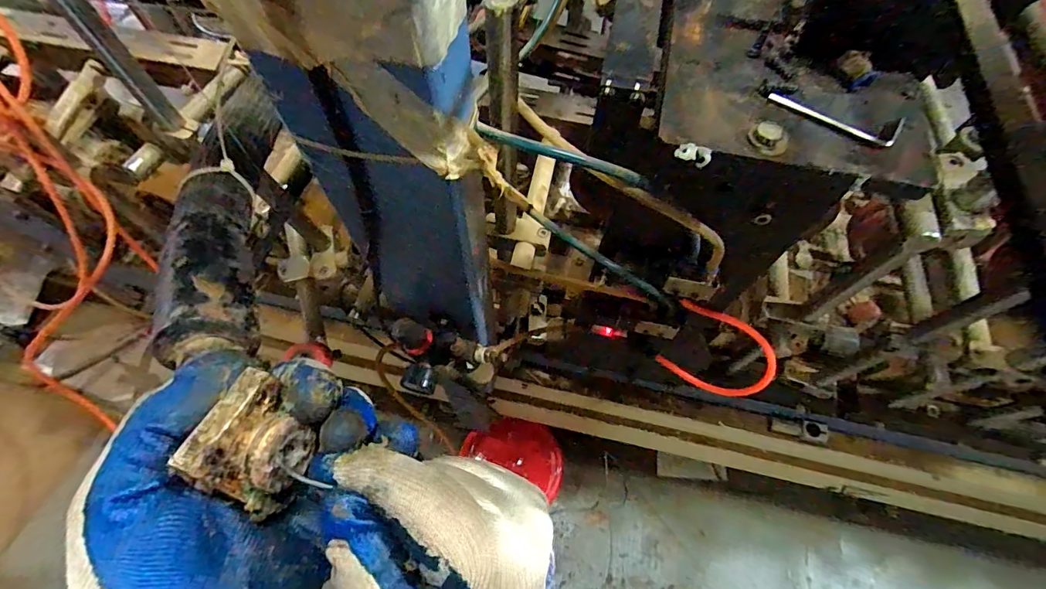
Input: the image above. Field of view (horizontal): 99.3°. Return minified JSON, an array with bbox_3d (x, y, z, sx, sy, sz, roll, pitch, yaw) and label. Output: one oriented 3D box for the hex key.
[{"bbox_3d":[0.188,-0.109,0.270,0.076,0.005,0.022,23,65,10],"label":"hex key"}]

